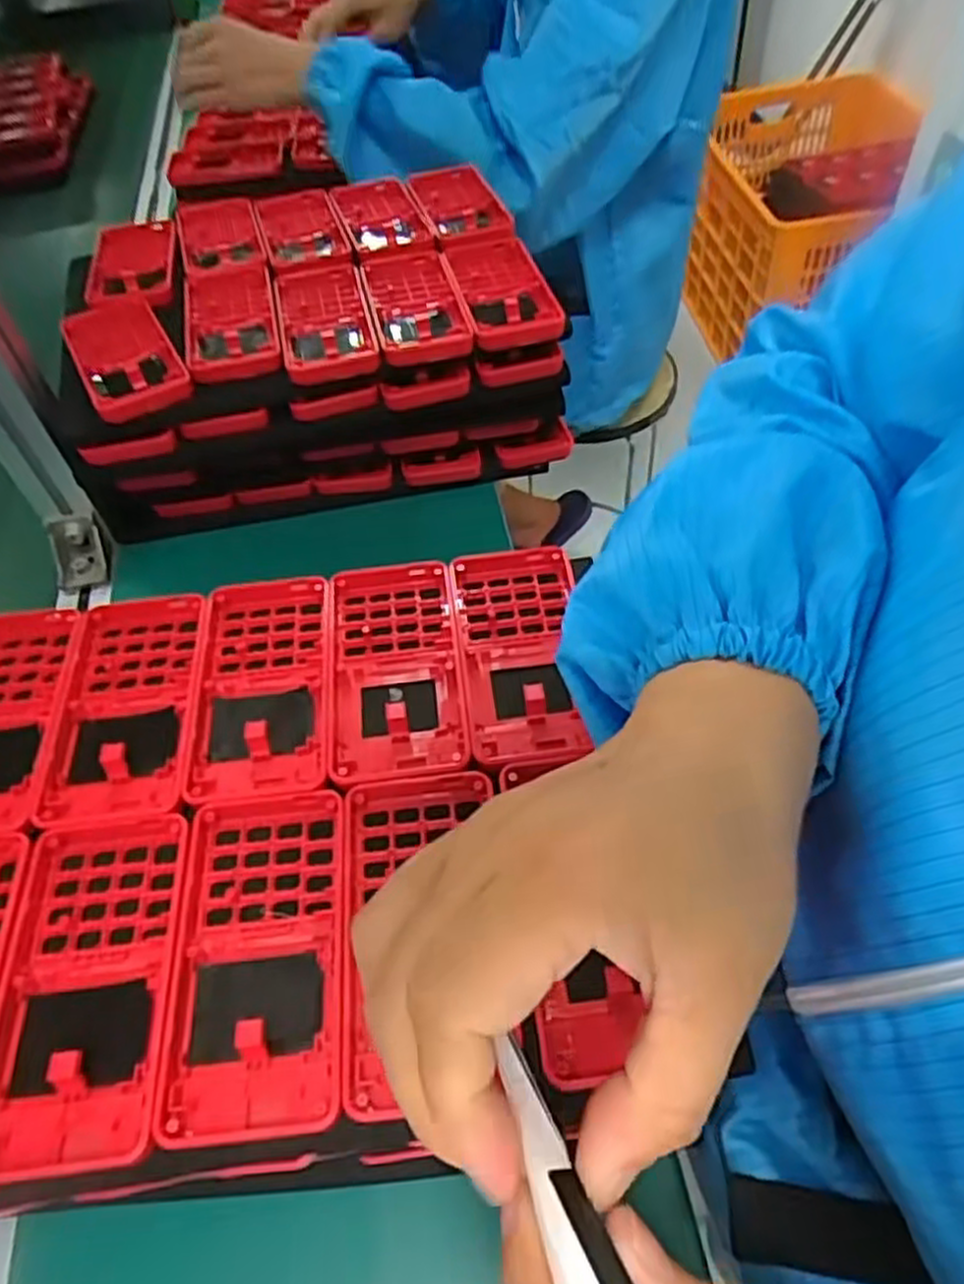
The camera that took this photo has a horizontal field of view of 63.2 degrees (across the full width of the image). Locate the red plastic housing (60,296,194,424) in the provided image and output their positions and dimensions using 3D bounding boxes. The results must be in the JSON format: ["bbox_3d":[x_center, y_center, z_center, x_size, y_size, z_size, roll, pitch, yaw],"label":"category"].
[{"bbox_3d":[-0.245,-0.197,0.534,0.062,0.017,0.128,-26,55,-13],"label":"red plastic housing"}]

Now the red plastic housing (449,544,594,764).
[{"bbox_3d":[0.019,0.003,0.376,0.059,0.019,0.124,-8,53,0],"label":"red plastic housing"}]

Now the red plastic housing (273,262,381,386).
[{"bbox_3d":[-0.110,-0.226,0.549,0.063,0.017,0.132,-14,53,-5],"label":"red plastic housing"}]

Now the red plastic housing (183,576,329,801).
[{"bbox_3d":[-0.105,0.018,0.370,0.063,0.013,0.121,-8,53,0],"label":"red plastic housing"}]

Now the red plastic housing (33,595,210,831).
[{"bbox_3d":[-0.167,0.028,0.366,0.065,0.014,0.124,-9,53,-1],"label":"red plastic housing"}]

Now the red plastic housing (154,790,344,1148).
[{"bbox_3d":[-0.084,0.115,0.295,0.061,0.009,0.121,-7,53,0],"label":"red plastic housing"}]

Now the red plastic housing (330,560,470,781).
[{"bbox_3d":[-0.042,0.011,0.371,0.061,0.013,0.121,-9,53,-1],"label":"red plastic housing"}]

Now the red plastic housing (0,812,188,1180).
[{"bbox_3d":[-0.148,0.125,0.291,0.064,0.011,0.121,-9,53,-1],"label":"red plastic housing"}]

